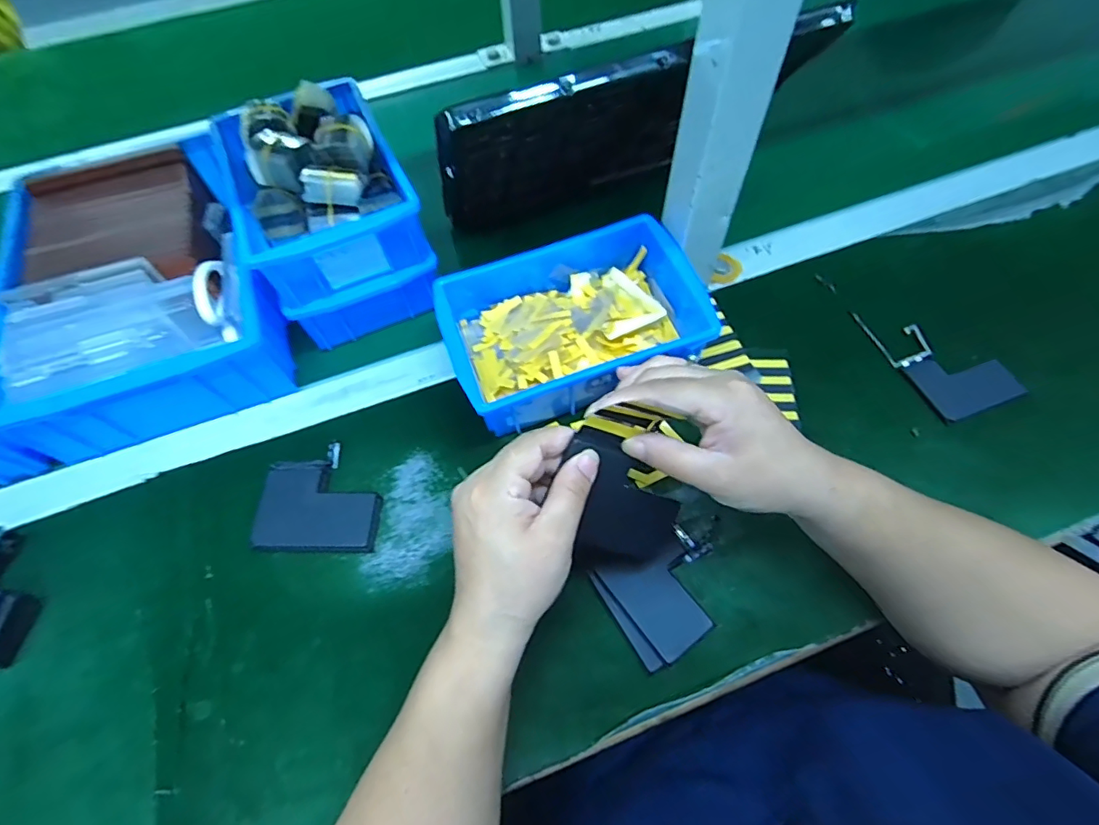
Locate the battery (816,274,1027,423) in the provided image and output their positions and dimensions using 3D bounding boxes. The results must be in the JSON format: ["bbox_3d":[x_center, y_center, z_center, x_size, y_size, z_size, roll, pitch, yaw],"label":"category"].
[{"bbox_3d":[0.322,-0.069,0.458,0.079,0.010,0.163,-21,62,-9],"label":"battery"}]

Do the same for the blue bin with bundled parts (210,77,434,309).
[{"bbox_3d":[-0.195,-0.194,0.440,0.128,0.071,0.179,-24,62,-11],"label":"blue bin with bundled parts"}]

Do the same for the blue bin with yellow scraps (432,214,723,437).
[{"bbox_3d":[0.016,-0.074,0.438,0.197,0.070,0.141,-16,61,-6],"label":"blue bin with yellow scraps"}]

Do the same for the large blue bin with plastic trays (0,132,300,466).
[{"bbox_3d":[-0.355,-0.119,0.476,0.207,0.080,0.289,-19,62,-8],"label":"large blue bin with plastic trays"}]

